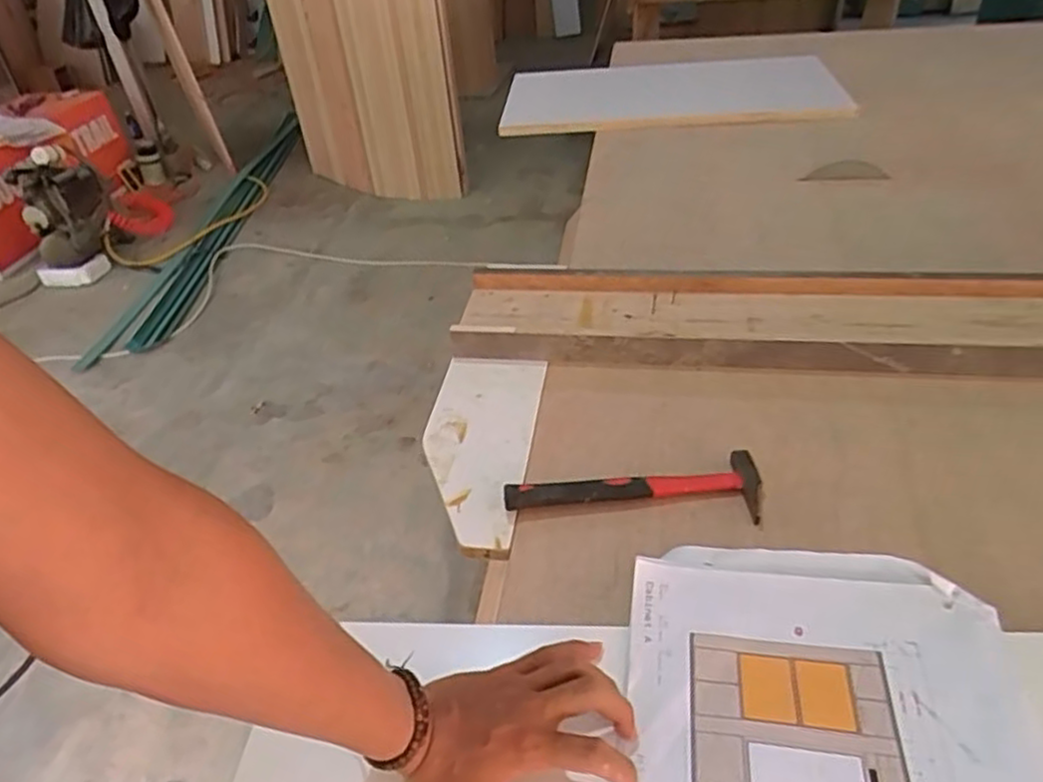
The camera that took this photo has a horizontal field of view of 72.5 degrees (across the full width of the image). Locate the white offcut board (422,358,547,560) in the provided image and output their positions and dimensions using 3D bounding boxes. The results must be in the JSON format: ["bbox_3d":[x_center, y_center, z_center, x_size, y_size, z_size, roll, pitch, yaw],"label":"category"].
[{"bbox_3d":[-0.047,0.053,0.757,0.118,0.021,0.288,-3,39,13],"label":"white offcut board"}]

